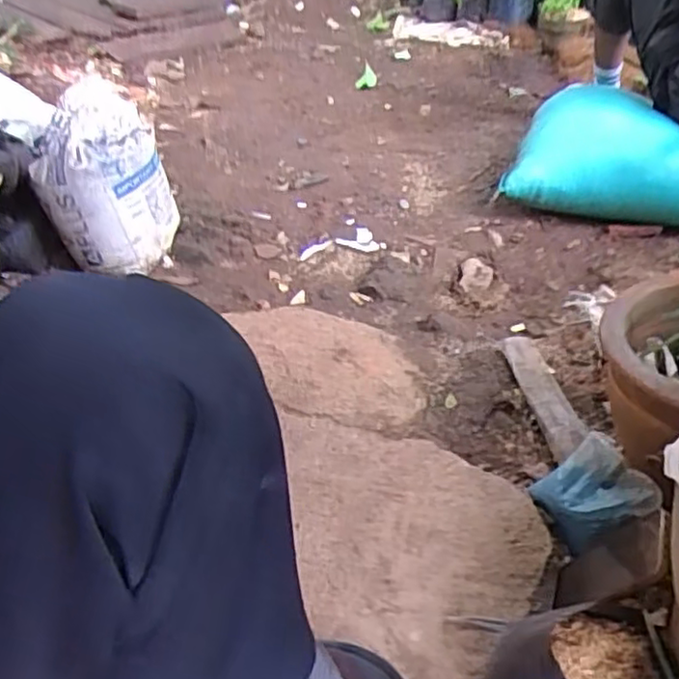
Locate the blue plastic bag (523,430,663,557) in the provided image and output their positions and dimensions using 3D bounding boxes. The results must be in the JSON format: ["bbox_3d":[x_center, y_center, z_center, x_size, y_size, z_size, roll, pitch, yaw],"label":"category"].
[{"bbox_3d":[0.311,0.186,0.843,0.123,0.035,0.127,-30,41,-1],"label":"blue plastic bag"}]

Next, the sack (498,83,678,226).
[{"bbox_3d":[0.775,-0.401,1.548,0.728,0.208,0.344,12,41,16],"label":"sack"}]

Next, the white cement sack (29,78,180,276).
[{"bbox_3d":[-0.459,-0.315,1.330,0.188,0.305,0.214,2,40,4],"label":"white cement sack"}]

